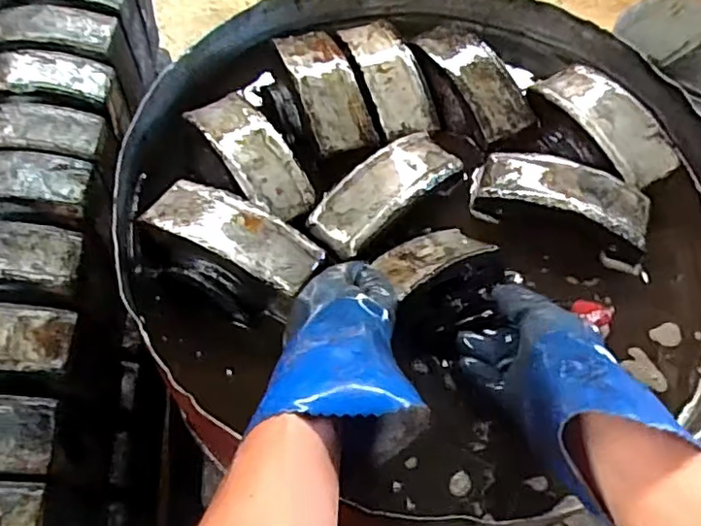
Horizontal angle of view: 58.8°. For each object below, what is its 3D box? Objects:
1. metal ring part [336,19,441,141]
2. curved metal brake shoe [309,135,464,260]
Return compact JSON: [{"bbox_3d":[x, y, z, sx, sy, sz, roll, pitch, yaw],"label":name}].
[{"bbox_3d":[0.040,-0.195,0.645,0.060,0.031,0.145,-16,62,-11],"label":"metal ring part"},{"bbox_3d":[0.033,-0.070,0.573,0.152,0.026,0.061,-37,68,-21],"label":"curved metal brake shoe"}]

